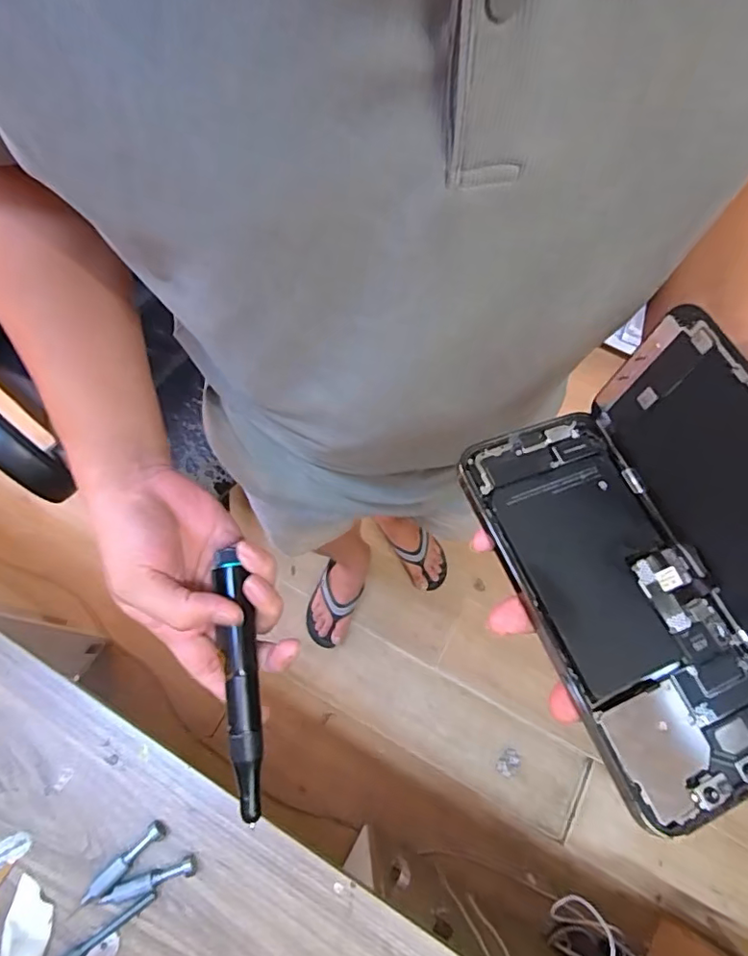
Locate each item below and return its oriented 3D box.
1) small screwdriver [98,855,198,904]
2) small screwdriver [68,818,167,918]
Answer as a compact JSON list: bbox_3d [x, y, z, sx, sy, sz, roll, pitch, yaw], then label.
[{"bbox_3d":[-0.211,0.378,0.510,0.088,0.014,0.016,-18,71,-5],"label":"small screwdriver"},{"bbox_3d":[-0.243,0.369,0.513,0.099,0.010,0.017,-41,75,-12],"label":"small screwdriver"}]

